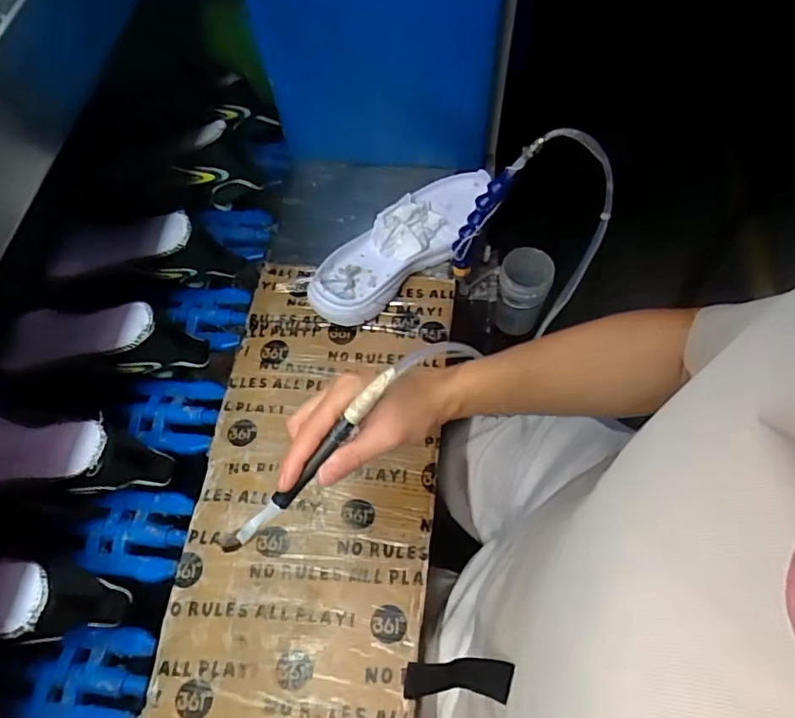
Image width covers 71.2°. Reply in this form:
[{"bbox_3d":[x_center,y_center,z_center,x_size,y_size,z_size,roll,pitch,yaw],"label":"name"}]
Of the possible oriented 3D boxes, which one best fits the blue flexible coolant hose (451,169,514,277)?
[{"bbox_3d":[0.093,-0.158,0.654,0.029,0.148,0.025,-20,60,-37],"label":"blue flexible coolant hose"}]

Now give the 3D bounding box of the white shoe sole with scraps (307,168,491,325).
[{"bbox_3d":[0.010,-0.147,0.702,0.094,0.044,0.290,41,71,18],"label":"white shoe sole with scraps"}]

